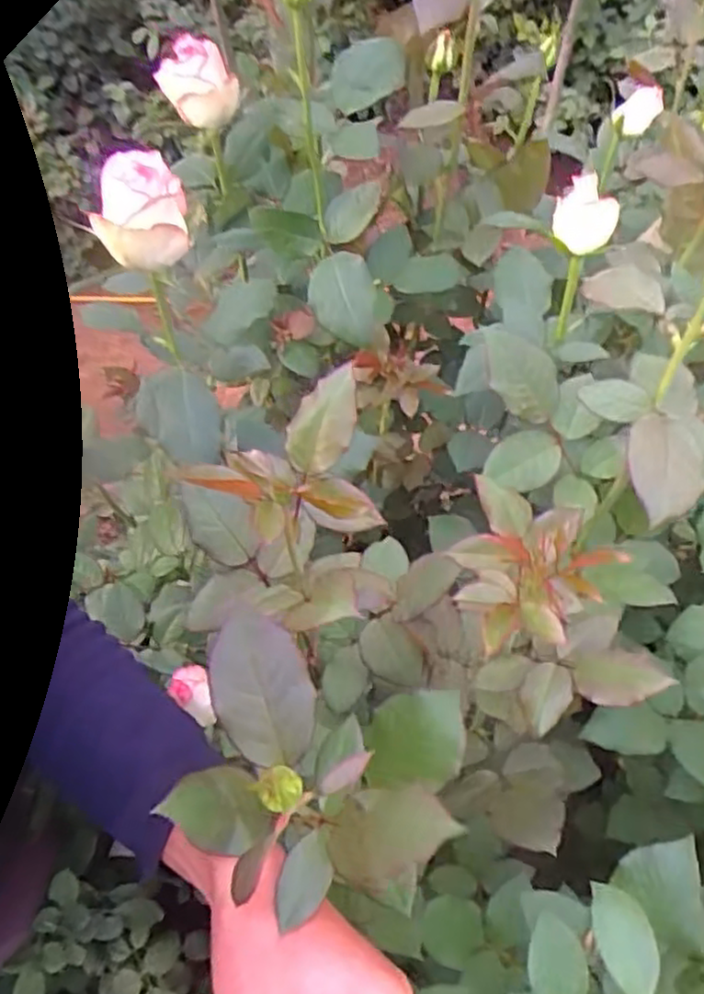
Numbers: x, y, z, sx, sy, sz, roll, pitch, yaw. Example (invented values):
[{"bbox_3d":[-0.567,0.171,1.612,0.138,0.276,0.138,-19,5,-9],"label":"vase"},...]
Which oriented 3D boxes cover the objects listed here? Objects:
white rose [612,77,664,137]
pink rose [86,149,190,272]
[{"bbox_3d":[0.302,-0.411,0.762,0.047,0.046,0.035,20,63,8],"label":"white rose"},{"bbox_3d":[-0.114,-0.155,0.395,0.040,0.048,0.044,1,62,-2],"label":"pink rose"}]

